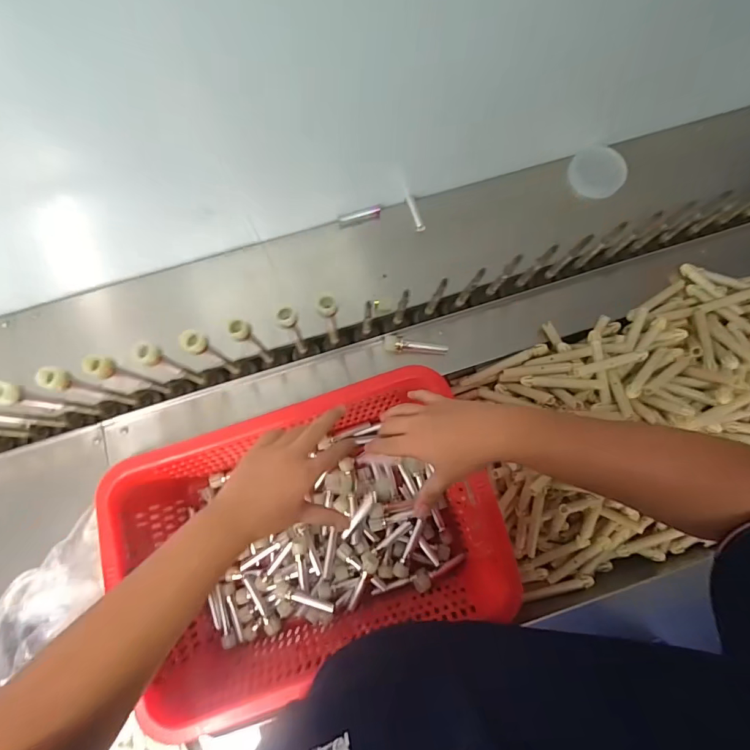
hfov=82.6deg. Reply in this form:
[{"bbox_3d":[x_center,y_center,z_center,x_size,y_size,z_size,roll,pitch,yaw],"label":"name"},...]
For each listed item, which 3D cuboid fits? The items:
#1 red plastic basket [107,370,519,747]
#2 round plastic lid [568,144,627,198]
[{"bbox_3d":[-0.089,0.226,0.636,0.487,0.177,0.340,-17,79,-5],"label":"red plastic basket"},{"bbox_3d":[0.377,-0.344,0.724,0.091,0.074,0.008,41,35,4],"label":"round plastic lid"}]

